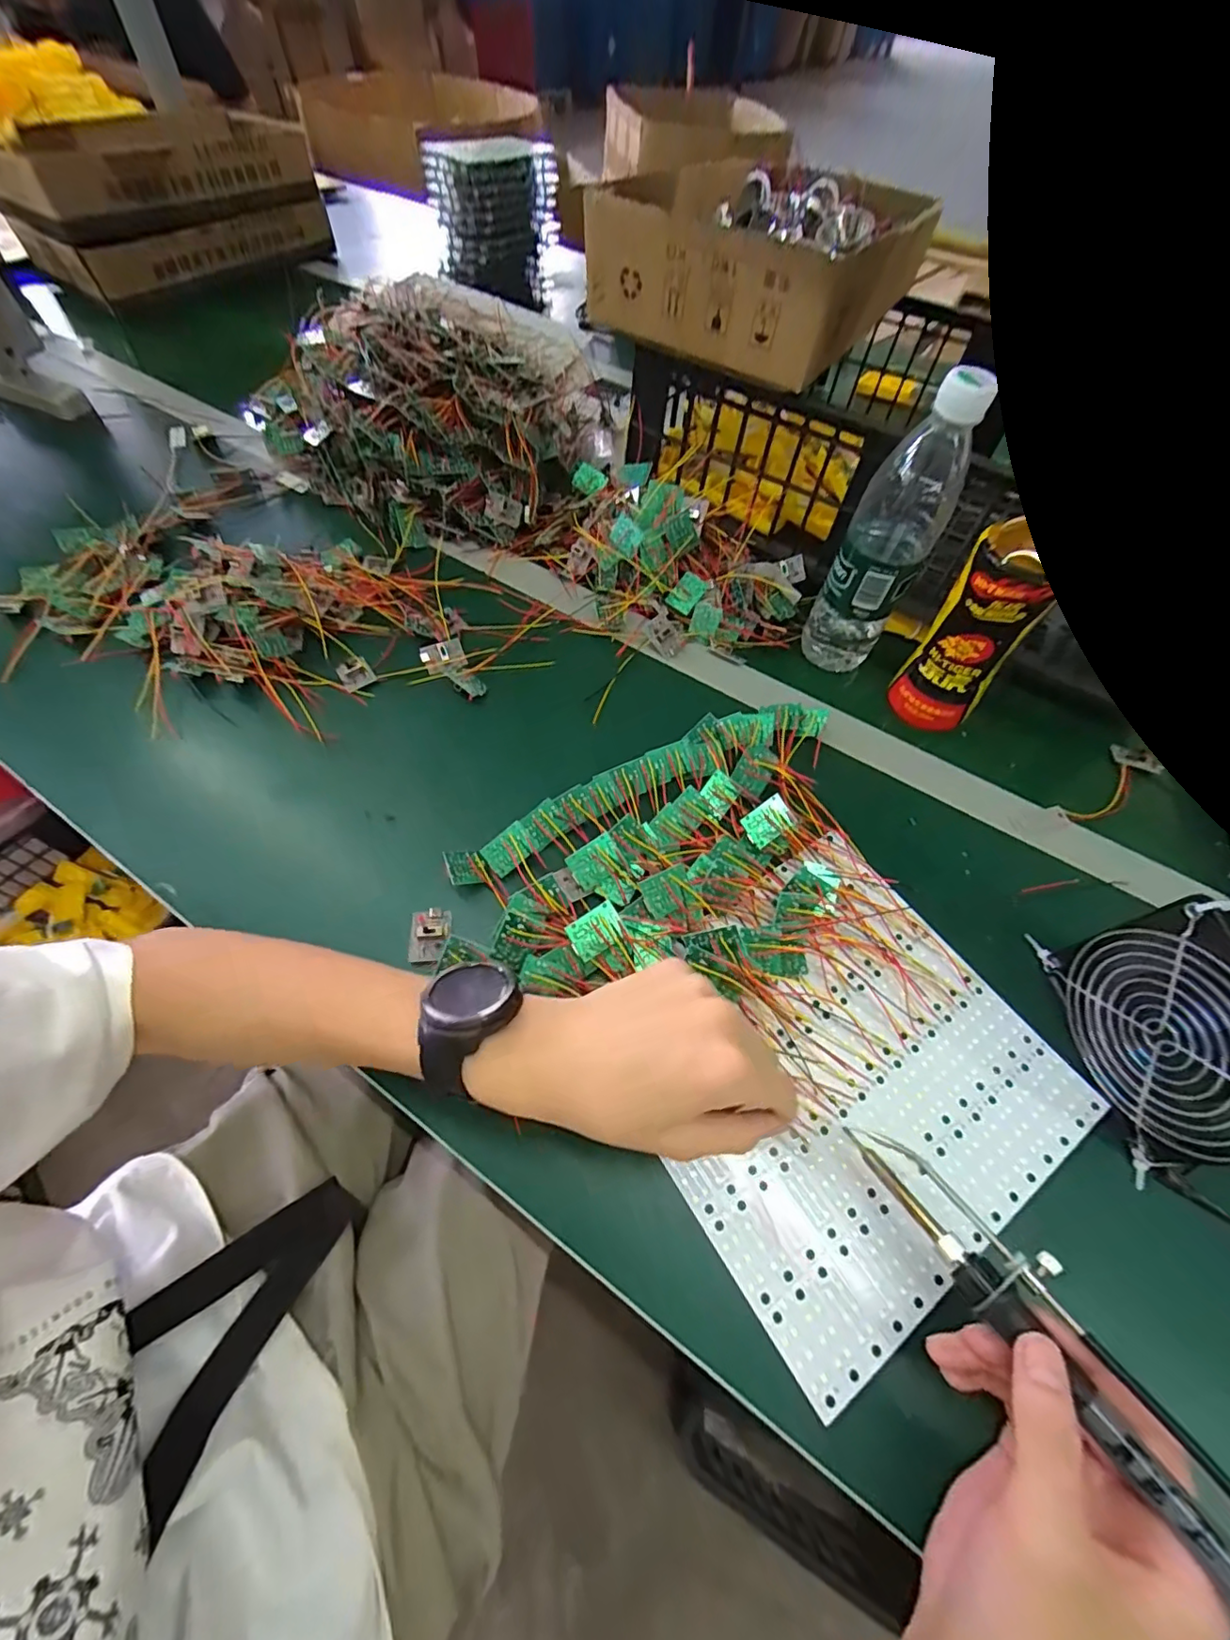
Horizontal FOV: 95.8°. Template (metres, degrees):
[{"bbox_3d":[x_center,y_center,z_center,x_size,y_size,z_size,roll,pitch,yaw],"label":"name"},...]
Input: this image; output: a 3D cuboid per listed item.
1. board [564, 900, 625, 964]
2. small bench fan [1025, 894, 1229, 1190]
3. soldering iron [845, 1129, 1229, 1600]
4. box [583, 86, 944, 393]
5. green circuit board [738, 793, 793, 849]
[{"bbox_3d":[-0.012,0.072,0.359,0.035,0.004,0.027,-29,95,-14],"label":"board"},{"bbox_3d":[0.310,0.115,0.298,0.044,0.122,0.126,-2,60,-5],"label":"small bench fan"},{"bbox_3d":[0.188,0.221,0.228,0.034,0.016,0.205,-25,43,-17],"label":"soldering iron"},{"bbox_3d":[0.158,-0.549,0.527,0.226,0.079,0.383,27,61,11],"label":"box"},{"bbox_3d":[0.110,0.002,0.400,0.034,0.004,0.029,-31,95,-6],"label":"green circuit board"}]

